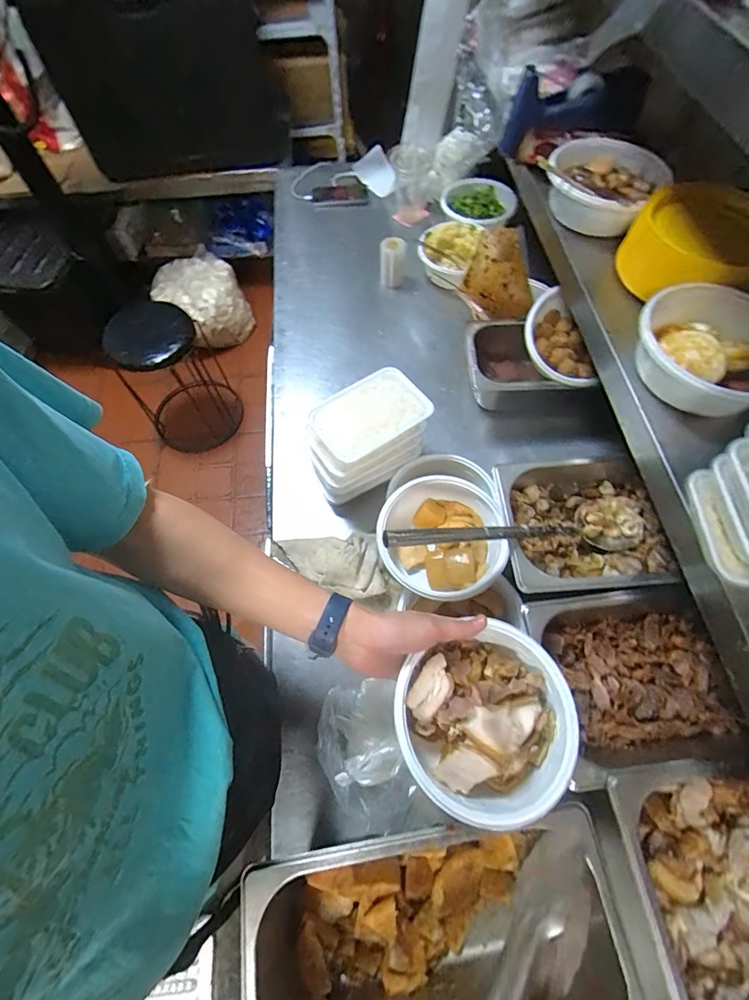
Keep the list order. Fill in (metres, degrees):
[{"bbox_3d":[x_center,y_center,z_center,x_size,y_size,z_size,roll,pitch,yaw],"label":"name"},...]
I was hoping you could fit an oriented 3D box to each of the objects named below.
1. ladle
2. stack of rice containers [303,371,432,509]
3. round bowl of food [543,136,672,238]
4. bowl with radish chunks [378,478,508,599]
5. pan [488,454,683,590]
[{"bbox_3d":[0.181,0.038,0.516,0.376,0.054,0.079,-2,62,-24],"label":"ladle"},{"bbox_3d":[-0.013,-0.095,0.668,0.190,0.137,0.119,-34,68,-14],"label":"stack of rice containers"},{"bbox_3d":[0.341,-0.471,0.641,0.173,0.065,0.159,0,64,1],"label":"round bowl of food"},{"bbox_3d":[0.087,0.055,0.576,0.165,0.064,0.168,0,64,1],"label":"bowl with radish chunks"},{"bbox_3d":[0.270,0.039,0.564,0.213,0.087,0.178,-4,64,-1],"label":"pan"}]

